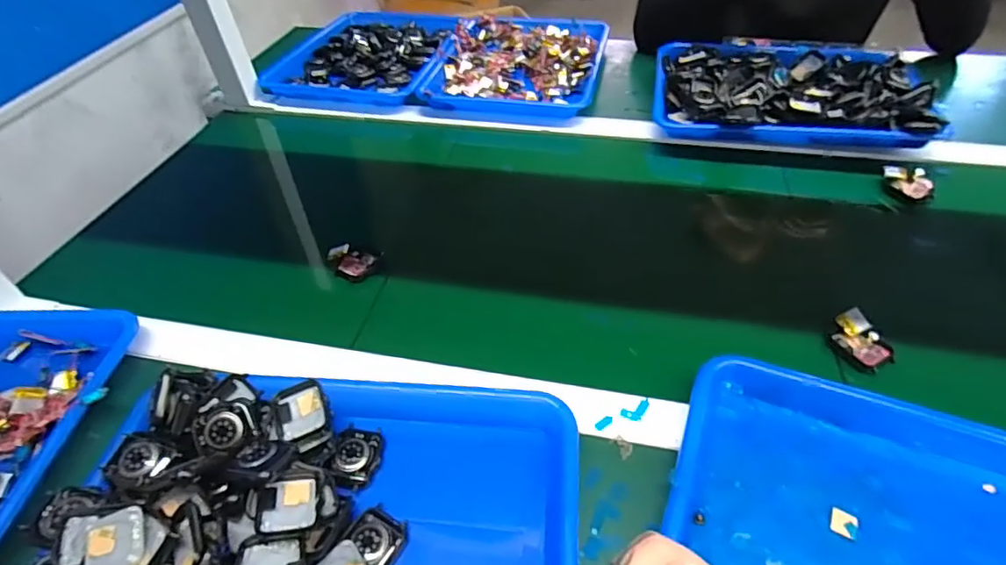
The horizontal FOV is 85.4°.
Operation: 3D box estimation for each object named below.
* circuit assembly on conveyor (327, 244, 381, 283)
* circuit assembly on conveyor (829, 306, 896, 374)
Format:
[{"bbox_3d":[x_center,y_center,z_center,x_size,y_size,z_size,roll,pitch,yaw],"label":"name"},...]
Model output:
[{"bbox_3d":[-0.155,-0.020,0.560,0.052,0.018,0.034,15,49,18],"label":"circuit assembly on conveyor"},{"bbox_3d":[0.304,0.048,0.462,0.038,0.016,0.050,-23,49,-18],"label":"circuit assembly on conveyor"}]

